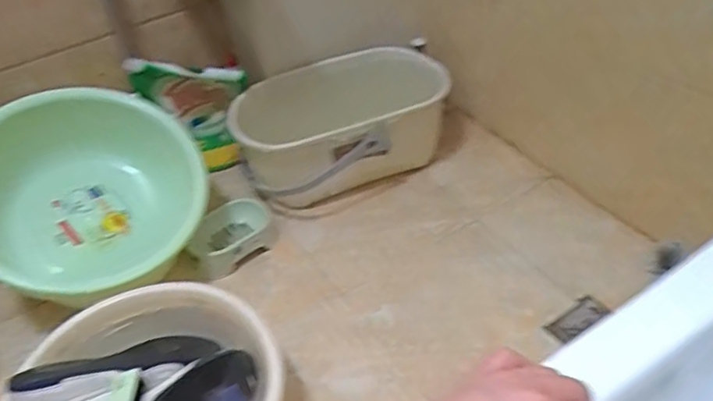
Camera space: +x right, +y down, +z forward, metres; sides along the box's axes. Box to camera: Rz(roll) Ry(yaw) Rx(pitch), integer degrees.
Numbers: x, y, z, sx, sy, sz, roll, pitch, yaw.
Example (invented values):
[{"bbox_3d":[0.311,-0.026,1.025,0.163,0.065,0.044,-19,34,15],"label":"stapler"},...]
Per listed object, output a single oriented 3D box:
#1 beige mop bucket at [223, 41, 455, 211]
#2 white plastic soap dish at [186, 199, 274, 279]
[{"bbox_3d":[-0.029,-0.149,1.161,0.385,0.186,0.212,-19,45,-12],"label":"beige mop bucket"},{"bbox_3d":[-0.227,0.066,1.112,0.162,0.048,0.113,-29,48,-22],"label":"white plastic soap dish"}]

